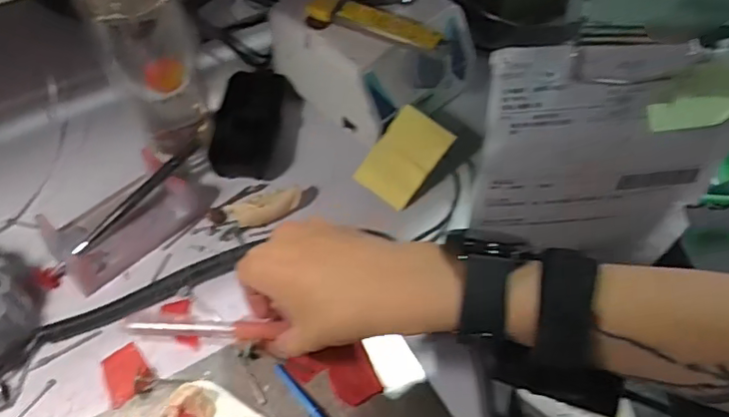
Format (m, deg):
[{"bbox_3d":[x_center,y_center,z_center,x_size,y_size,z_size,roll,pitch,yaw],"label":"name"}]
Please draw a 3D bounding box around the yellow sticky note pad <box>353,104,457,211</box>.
[{"bbox_3d":[0.032,-0.042,0.463,0.051,0.004,0.075,38,94,21],"label":"yellow sticky note pad"}]

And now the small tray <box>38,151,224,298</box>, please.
[{"bbox_3d":[-0.179,0.003,0.437,0.118,0.024,0.061,-38,65,-24],"label":"small tray"}]

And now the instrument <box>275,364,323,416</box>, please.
[{"bbox_3d":[-0.027,0.137,0.360,0.007,0.004,0.095,-36,64,-23],"label":"instrument"}]

